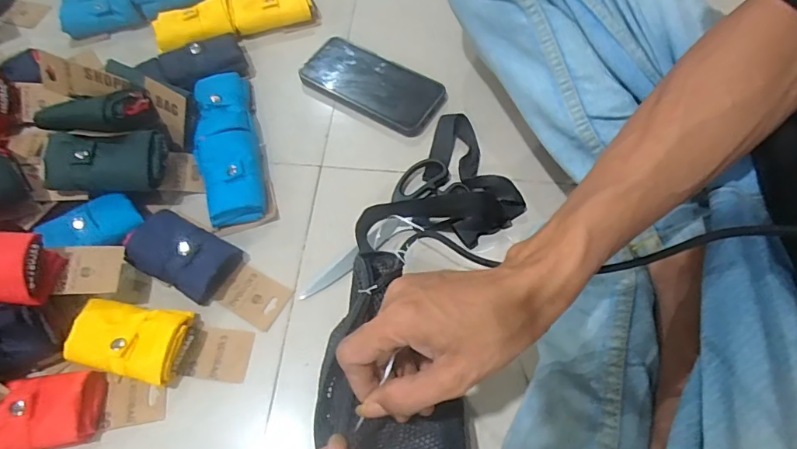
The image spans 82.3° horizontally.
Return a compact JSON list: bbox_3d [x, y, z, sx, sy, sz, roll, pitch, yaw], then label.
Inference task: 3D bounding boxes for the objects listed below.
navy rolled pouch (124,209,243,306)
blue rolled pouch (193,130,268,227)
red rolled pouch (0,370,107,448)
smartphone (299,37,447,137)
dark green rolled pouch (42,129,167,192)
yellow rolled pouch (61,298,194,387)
[{"bbox_3d":[-0.206,0.030,0.437,0.098,0.033,0.061,26,68,13],"label":"navy rolled pouch"},{"bbox_3d":[-0.167,-0.049,0.466,0.060,0.034,0.093,-17,65,-7],"label":"blue rolled pouch"},{"bbox_3d":[-0.304,0.159,0.382,0.102,0.027,0.060,-7,64,-2],"label":"red rolled pouch"},{"bbox_3d":[-0.030,-0.165,0.531,0.167,0.014,0.081,28,68,14],"label":"smartphone"},{"bbox_3d":[-0.285,-0.061,0.443,0.108,0.034,0.057,-8,63,-2],"label":"dark green rolled pouch"},{"bbox_3d":[-0.234,0.102,0.399,0.098,0.031,0.060,6,64,4],"label":"yellow rolled pouch"}]

